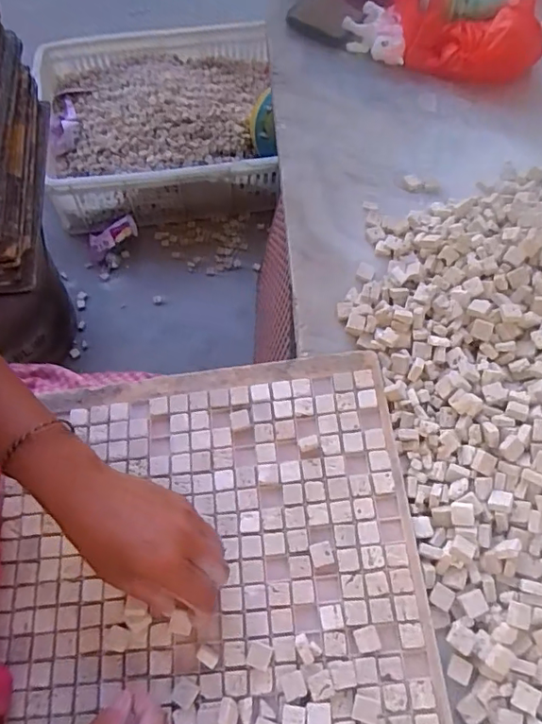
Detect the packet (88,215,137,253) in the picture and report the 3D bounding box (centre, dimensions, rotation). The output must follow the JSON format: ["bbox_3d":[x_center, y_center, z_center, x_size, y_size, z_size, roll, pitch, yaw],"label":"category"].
[{"bbox_3d":[-0.320,-0.260,1.099,0.102,0.021,0.049,-27,68,-14],"label":"packet"}]

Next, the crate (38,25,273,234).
[{"bbox_3d":[-0.222,-0.512,1.158,0.484,0.188,0.408,-6,64,-5],"label":"crate"}]

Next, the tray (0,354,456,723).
[{"bbox_3d":[-0.048,0.166,0.397,0.312,0.011,0.348,-8,62,2],"label":"tray"}]

